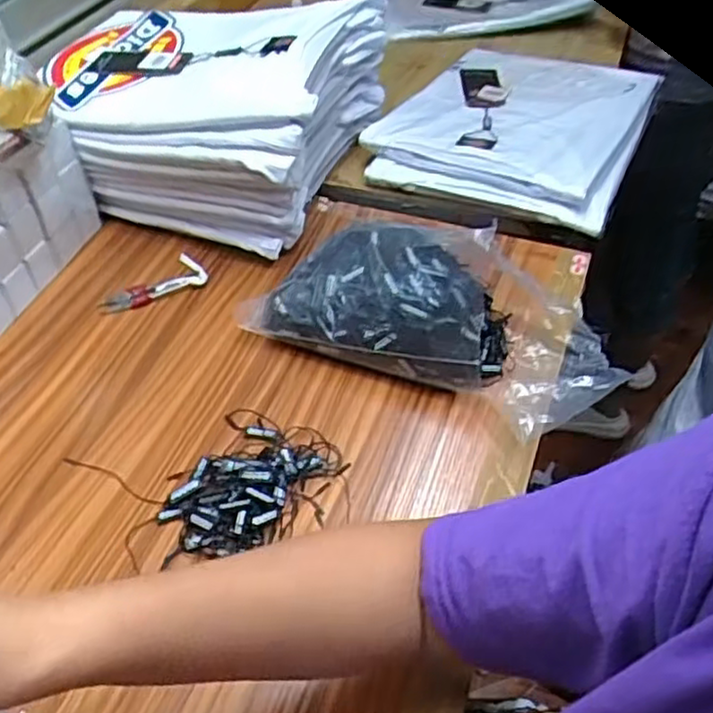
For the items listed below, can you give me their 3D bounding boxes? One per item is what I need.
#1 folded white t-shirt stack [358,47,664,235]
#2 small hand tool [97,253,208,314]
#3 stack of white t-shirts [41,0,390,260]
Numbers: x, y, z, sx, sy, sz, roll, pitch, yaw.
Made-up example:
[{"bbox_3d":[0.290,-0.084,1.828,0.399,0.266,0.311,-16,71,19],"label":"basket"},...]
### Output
[{"bbox_3d":[0.199,-0.291,0.871,0.277,0.032,0.362,19,49,19],"label":"folded white t-shirt stack"},{"bbox_3d":[-0.207,-0.069,0.724,0.107,0.015,0.050,-25,50,-20],"label":"small hand tool"},{"bbox_3d":[-0.154,-0.274,0.797,0.303,0.152,0.285,13,48,14],"label":"stack of white t-shirts"}]

